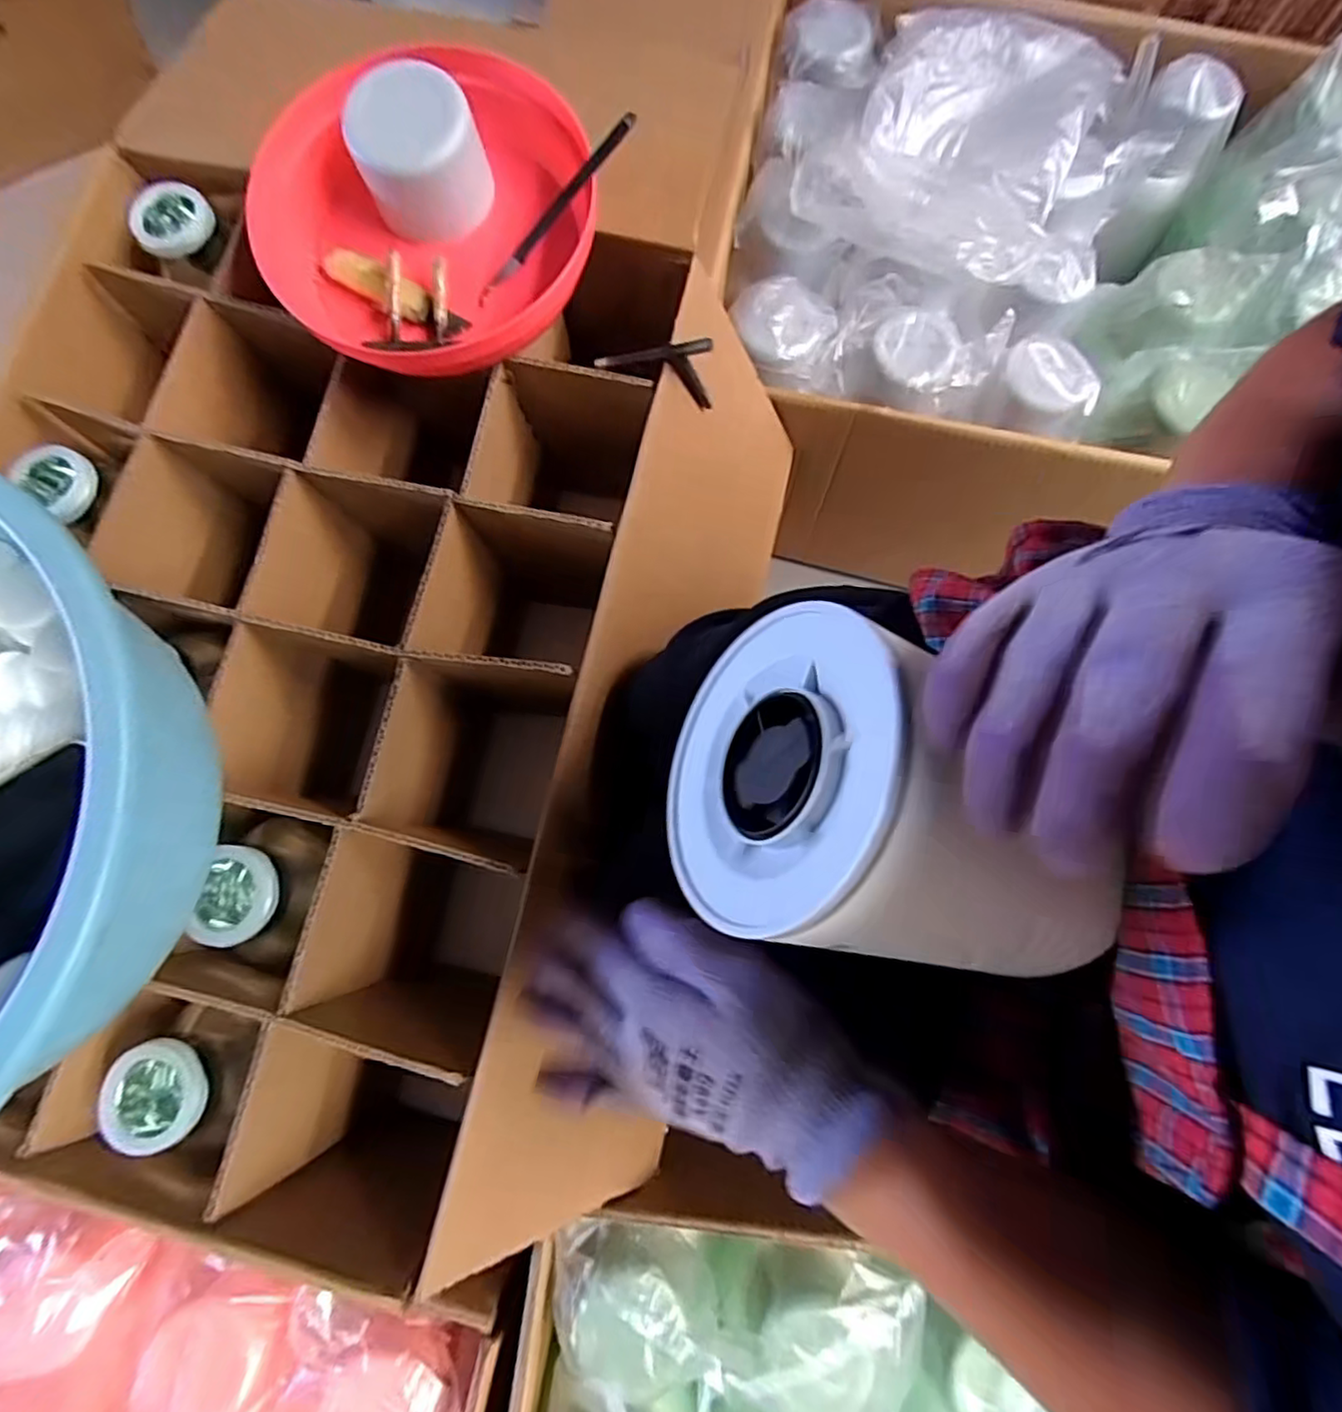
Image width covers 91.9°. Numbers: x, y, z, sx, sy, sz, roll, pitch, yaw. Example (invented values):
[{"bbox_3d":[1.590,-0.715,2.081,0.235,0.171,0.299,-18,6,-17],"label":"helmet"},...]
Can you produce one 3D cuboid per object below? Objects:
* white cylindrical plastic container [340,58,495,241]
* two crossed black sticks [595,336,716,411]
[{"bbox_3d":[-0.178,-0.393,0.462,0.084,0.076,0.084,-18,78,-3],"label":"white cylindrical plastic container"},{"bbox_3d":[-0.013,-0.248,0.472,0.085,0.058,0.009,14,78,4],"label":"two crossed black sticks"}]

